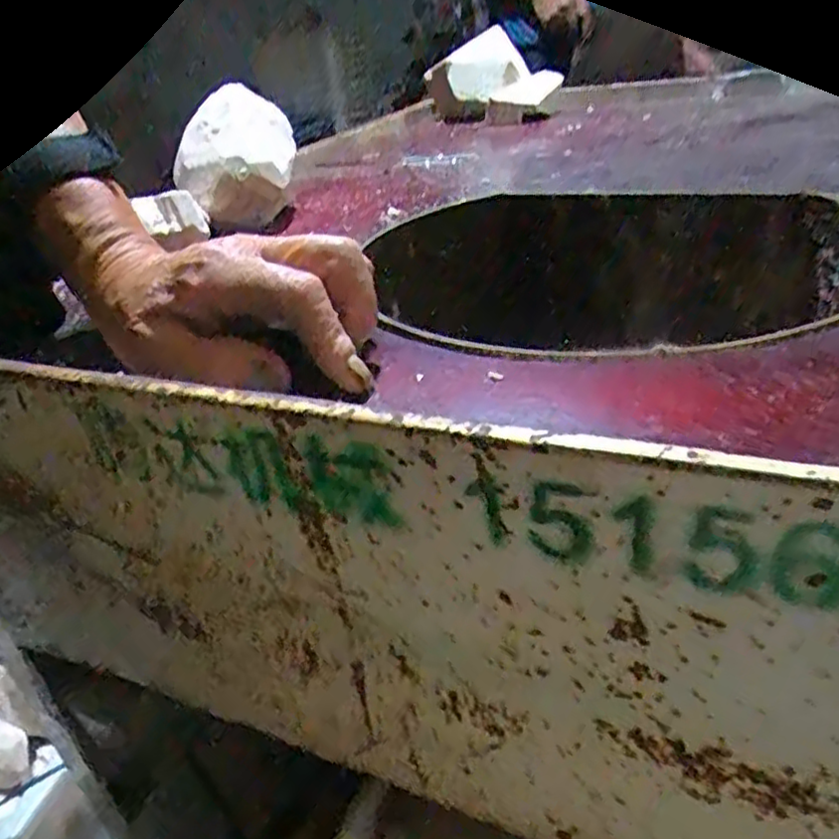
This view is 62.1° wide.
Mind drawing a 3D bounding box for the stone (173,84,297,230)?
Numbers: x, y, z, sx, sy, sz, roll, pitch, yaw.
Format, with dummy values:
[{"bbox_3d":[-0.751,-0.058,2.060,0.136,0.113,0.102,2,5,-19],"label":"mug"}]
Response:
[{"bbox_3d":[-0.133,-0.186,0.497,0.089,0.075,0.076,-11,28,-8],"label":"stone"}]

